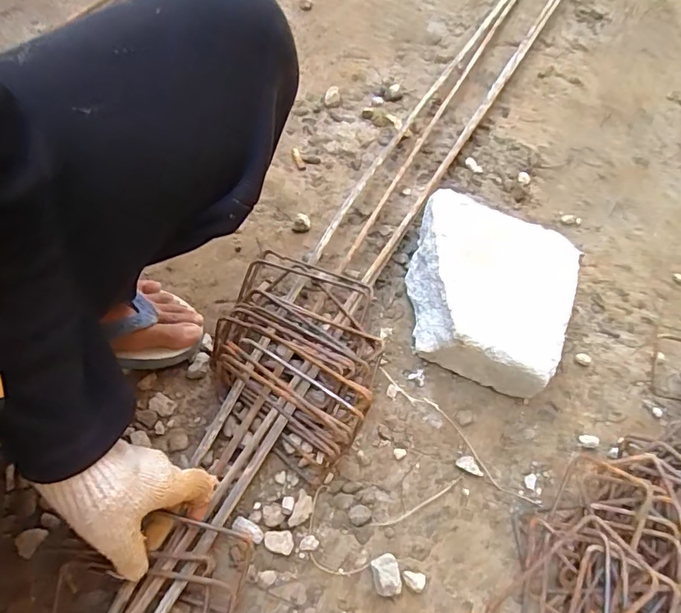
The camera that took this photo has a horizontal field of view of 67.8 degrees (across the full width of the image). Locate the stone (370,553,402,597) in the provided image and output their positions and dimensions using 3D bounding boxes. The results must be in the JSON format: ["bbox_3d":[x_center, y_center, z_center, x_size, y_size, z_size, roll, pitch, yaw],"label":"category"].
[{"bbox_3d":[0.043,0.250,0.471,0.024,0.024,0.034,-6,60,-7],"label":"stone"}]

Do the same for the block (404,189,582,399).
[{"bbox_3d":[0.163,-0.021,0.602,0.190,0.094,0.203,23,60,8],"label":"block"}]

